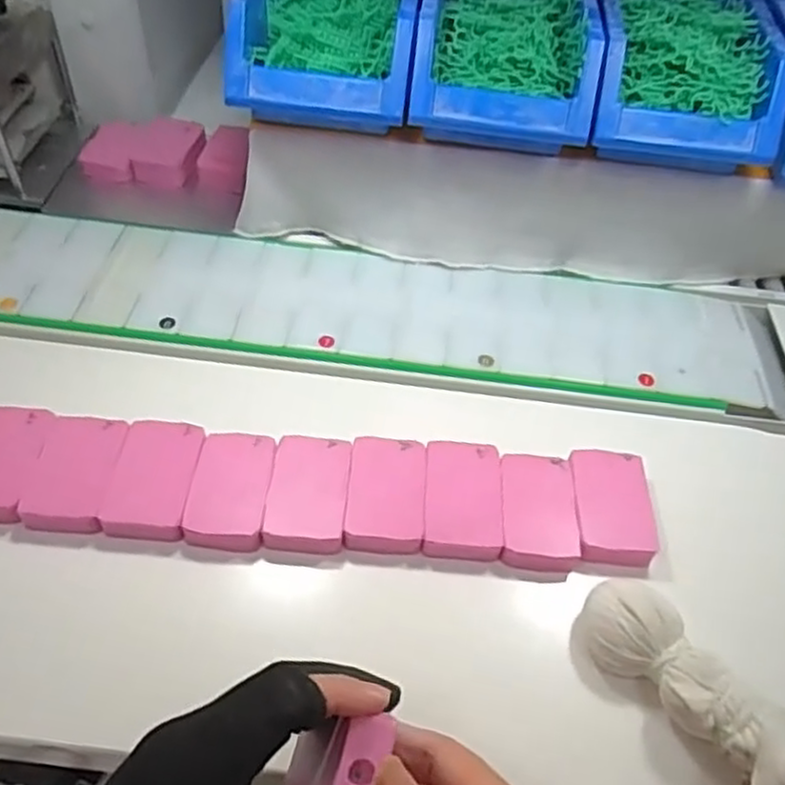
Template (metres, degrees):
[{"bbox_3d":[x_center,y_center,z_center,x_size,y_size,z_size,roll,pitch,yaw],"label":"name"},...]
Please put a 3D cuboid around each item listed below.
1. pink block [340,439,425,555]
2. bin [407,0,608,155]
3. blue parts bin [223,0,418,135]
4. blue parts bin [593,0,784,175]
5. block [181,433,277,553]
[{"bbox_3d":[-0.004,0.061,0.430,0.045,0.013,0.071,5,48,-1],"label":"pink block"},{"bbox_3d":[0.082,-0.255,0.529,0.121,0.080,0.181,7,48,1],"label":"bin"},{"bbox_3d":[-0.043,-0.270,0.527,0.123,0.076,0.183,7,48,1],"label":"blue parts bin"},{"bbox_3d":[0.205,-0.239,0.521,0.124,0.072,0.172,7,48,1],"label":"blue parts bin"},{"bbox_3d":[-0.095,0.057,0.423,0.044,0.011,0.072,5,48,0],"label":"block"}]

